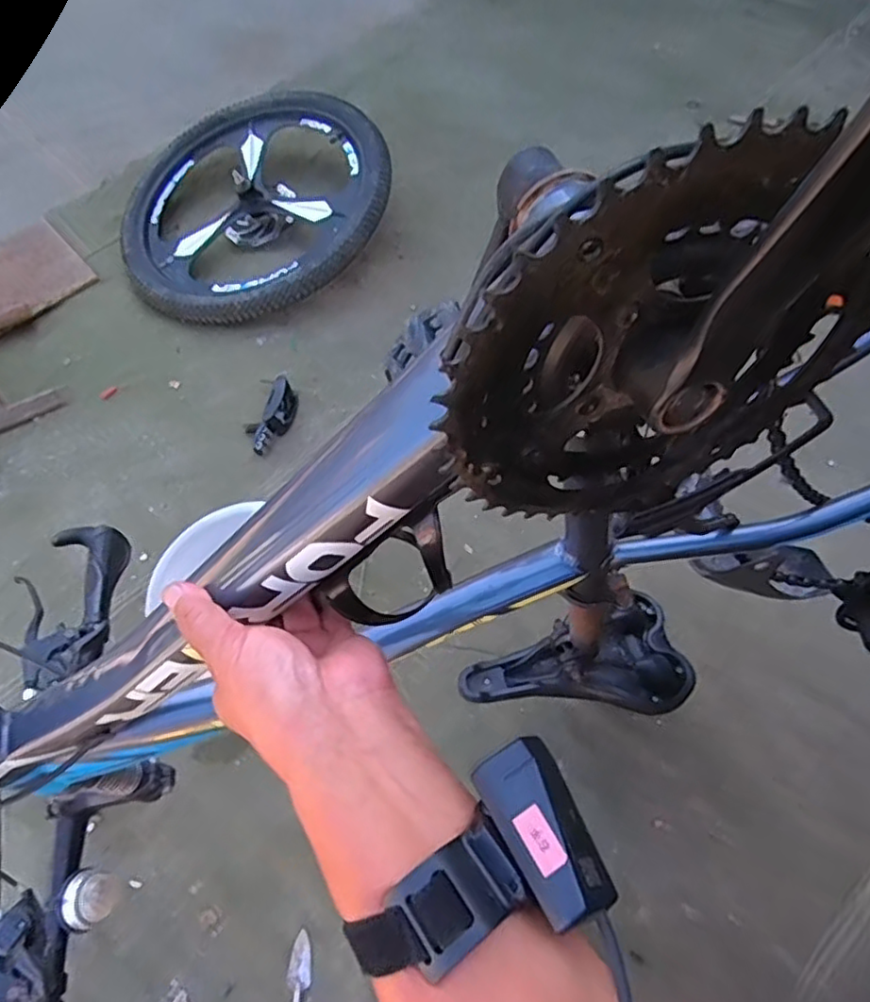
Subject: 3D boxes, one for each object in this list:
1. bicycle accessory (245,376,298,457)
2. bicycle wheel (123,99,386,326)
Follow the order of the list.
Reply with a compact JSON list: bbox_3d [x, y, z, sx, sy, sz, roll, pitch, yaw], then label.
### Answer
[{"bbox_3d":[-0.266,-0.139,1.022,0.072,0.032,0.134,13,65,10],"label":"bicycle accessory"},{"bbox_3d":[-0.342,-0.550,1.205,0.521,0.141,0.484,-2,63,3],"label":"bicycle wheel"}]

